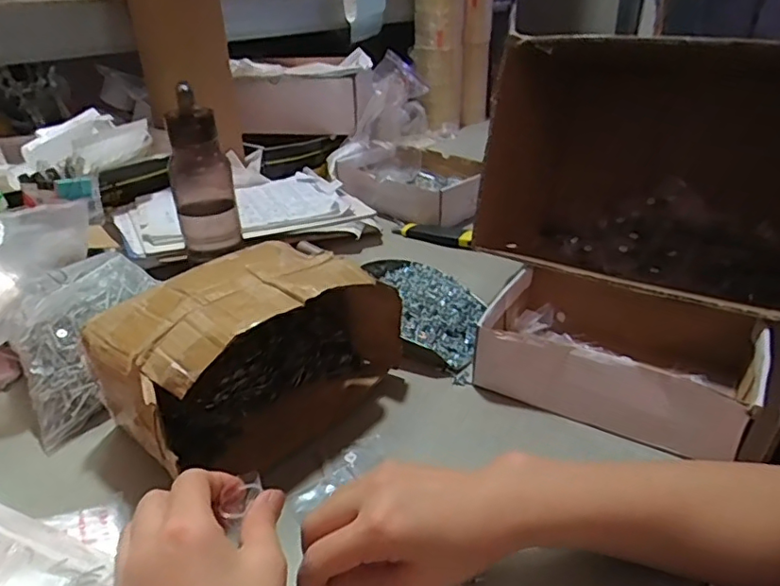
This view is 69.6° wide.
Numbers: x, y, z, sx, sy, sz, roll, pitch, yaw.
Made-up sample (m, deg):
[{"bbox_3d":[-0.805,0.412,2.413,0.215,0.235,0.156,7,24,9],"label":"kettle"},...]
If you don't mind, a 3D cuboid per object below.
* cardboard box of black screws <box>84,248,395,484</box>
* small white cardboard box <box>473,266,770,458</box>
[{"bbox_3d":[-0.114,0.049,0.496,0.233,0.138,0.127,-27,38,-37],"label":"cardboard box of black screws"},{"bbox_3d":[0.214,0.054,0.534,0.228,0.072,0.155,16,34,29],"label":"small white cardboard box"}]

